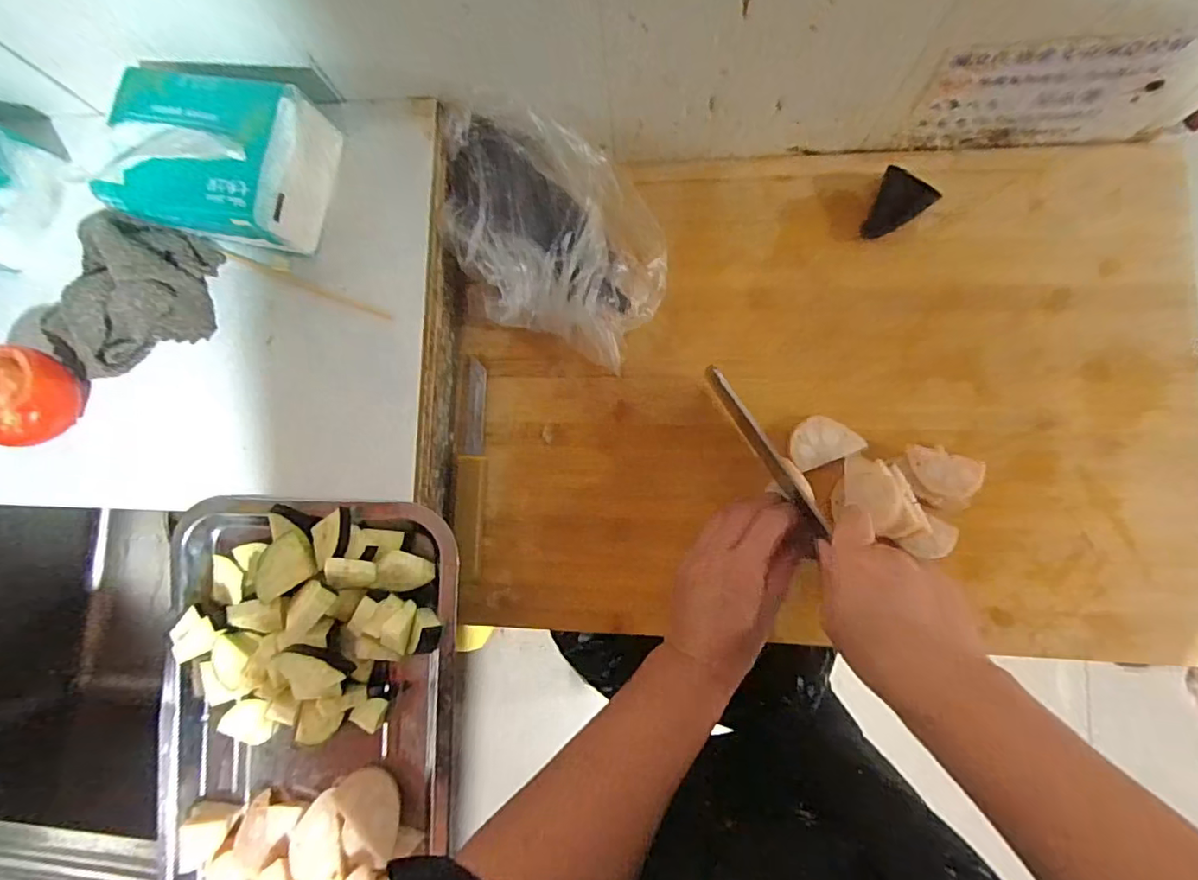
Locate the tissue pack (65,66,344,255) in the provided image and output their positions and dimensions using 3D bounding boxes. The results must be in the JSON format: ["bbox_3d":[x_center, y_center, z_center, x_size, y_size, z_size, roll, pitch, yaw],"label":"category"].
[{"bbox_3d":[-0.252,-0.185,0.366,0.121,0.078,0.096,12,86,7],"label":"tissue pack"}]

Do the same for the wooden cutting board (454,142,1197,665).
[{"bbox_3d":[0.161,-0.039,0.431,0.542,0.027,0.378,1,85,6],"label":"wooden cutting board"}]

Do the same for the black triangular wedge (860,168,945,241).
[{"bbox_3d":[0.223,-0.176,0.422,0.040,0.026,0.046,41,90,8],"label":"black triangular wedge"}]

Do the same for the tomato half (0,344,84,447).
[{"bbox_3d":[-0.400,-0.033,0.390,0.059,0.044,0.067,42,90,8],"label":"tomato half"}]

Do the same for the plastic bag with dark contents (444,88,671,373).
[{"bbox_3d":[-0.036,-0.155,0.423,0.177,0.078,0.150,19,87,7],"label":"plastic bag with dark contents"}]

